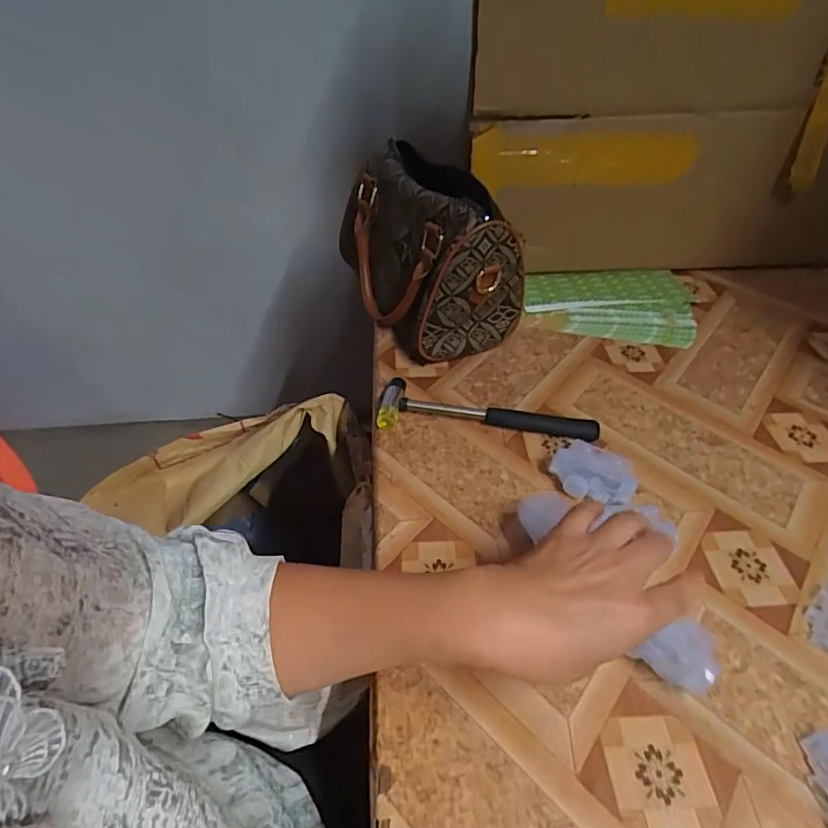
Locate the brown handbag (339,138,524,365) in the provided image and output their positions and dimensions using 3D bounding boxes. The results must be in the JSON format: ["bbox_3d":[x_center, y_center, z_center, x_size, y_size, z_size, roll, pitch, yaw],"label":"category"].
[{"bbox_3d":[0.018,-0.184,0.611,0.142,0.160,0.228,-15,45,-15],"label":"brown handbag"}]

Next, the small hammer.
[{"bbox_3d":[0.071,-0.005,0.524,0.206,0.017,0.058,3,43,4],"label":"small hammer"}]

